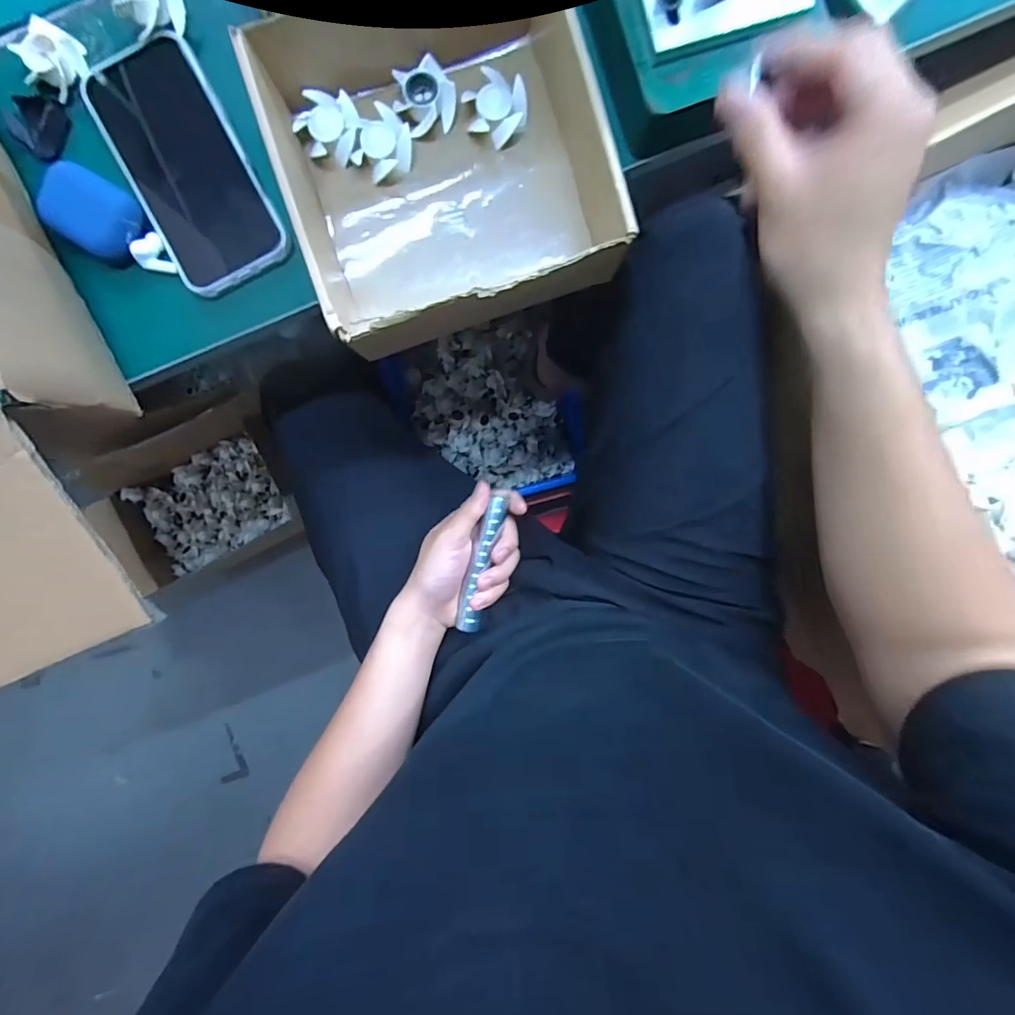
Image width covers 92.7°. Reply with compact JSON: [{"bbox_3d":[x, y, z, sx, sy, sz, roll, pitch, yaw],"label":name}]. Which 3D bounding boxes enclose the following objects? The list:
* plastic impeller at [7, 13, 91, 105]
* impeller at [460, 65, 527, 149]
[{"bbox_3d":[-0.321,-0.315,0.341,0.043,0.018,0.038,-45,91,3],"label":"plastic impeller"},{"bbox_3d":[-0.007,-0.284,0.344,0.043,0.014,0.039,31,93,-1],"label":"impeller"}]

